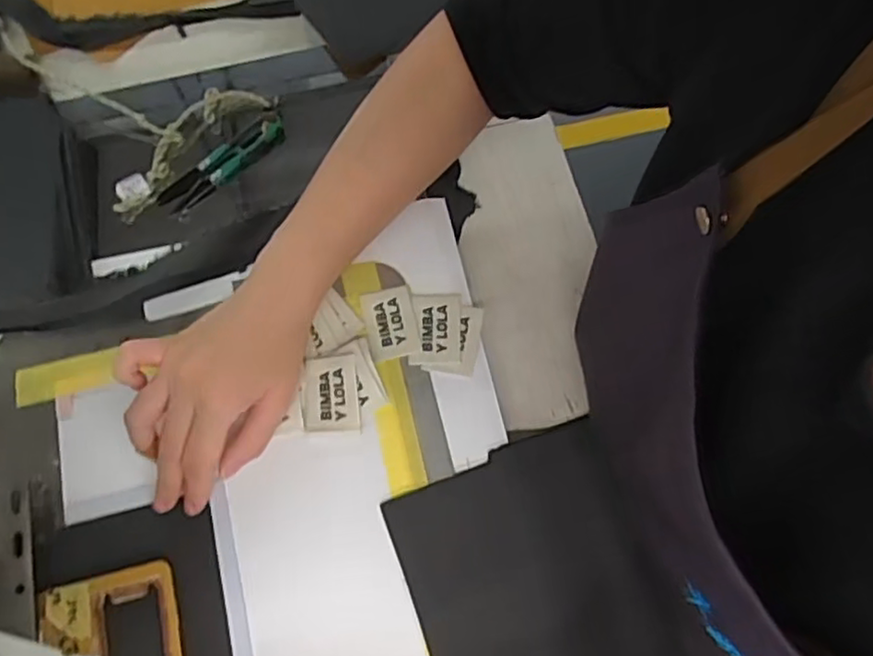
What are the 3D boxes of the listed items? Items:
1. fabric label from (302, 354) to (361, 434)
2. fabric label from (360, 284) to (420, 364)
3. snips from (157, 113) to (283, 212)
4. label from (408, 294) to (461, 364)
[{"bbox_3d":[-0.069,0.043,0.425,0.036,0.004,0.049,-5,83,5],"label":"fabric label"},{"bbox_3d":[-0.031,-0.004,0.444,0.034,0.004,0.049,-12,71,-6],"label":"fabric label"},{"bbox_3d":[-0.155,-0.120,0.483,0.102,0.011,0.027,-40,75,-12],"label":"snips"},{"bbox_3d":[0.000,-0.001,0.442,0.033,0.004,0.050,0,71,1],"label":"label"}]

